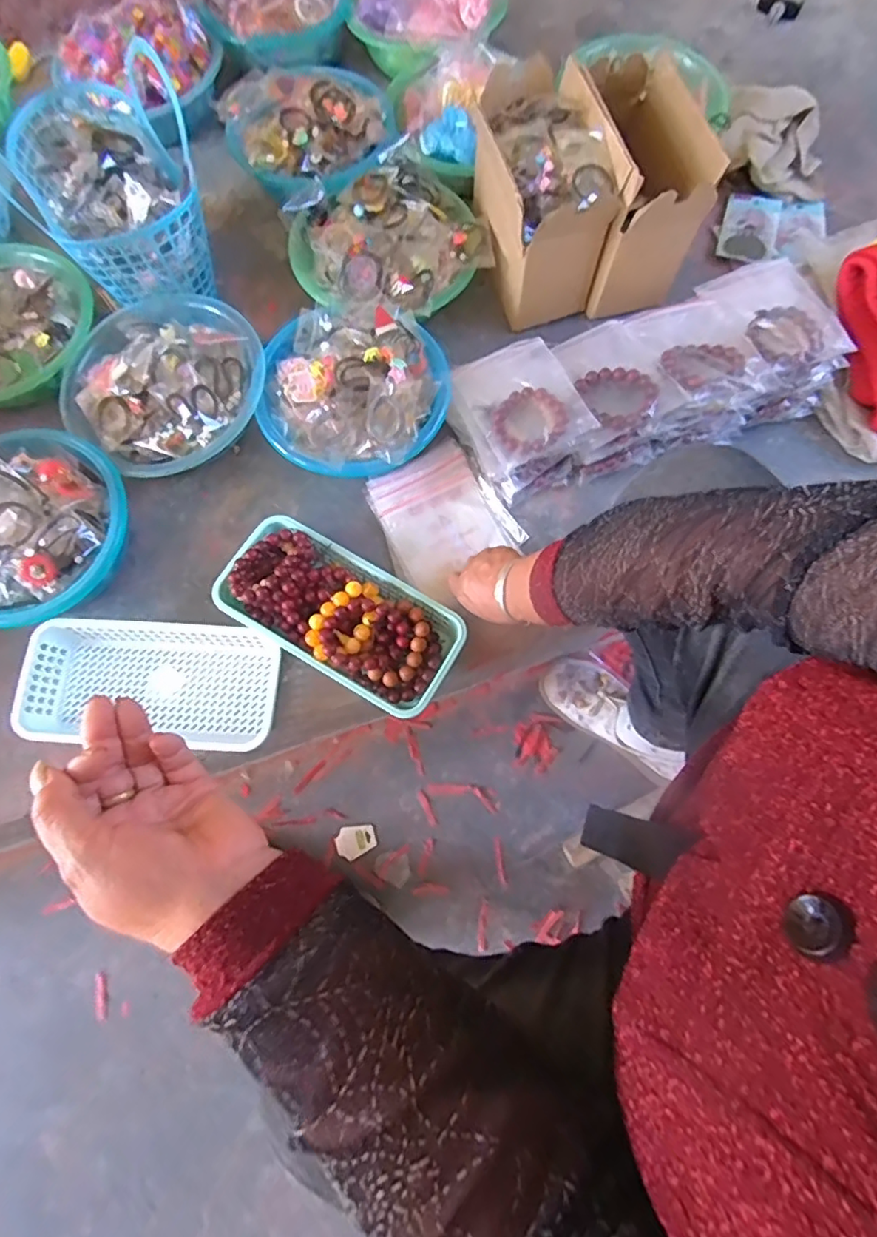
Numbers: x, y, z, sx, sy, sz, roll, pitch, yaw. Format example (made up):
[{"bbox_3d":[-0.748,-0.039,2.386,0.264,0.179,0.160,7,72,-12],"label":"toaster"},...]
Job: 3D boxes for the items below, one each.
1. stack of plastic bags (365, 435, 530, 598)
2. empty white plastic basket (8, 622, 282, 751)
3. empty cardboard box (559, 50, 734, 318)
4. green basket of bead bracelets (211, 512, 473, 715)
[{"bbox_3d":[0.002,-0.122,0.677,0.146,0.030,0.157,-35,77,-9],"label":"stack of plastic bags"},{"bbox_3d":[-0.310,0.074,0.616,0.267,0.043,0.132,3,74,1],"label":"empty white plastic basket"},{"bbox_3d":[0.232,-0.532,0.712,0.115,0.195,0.227,-17,74,-5],"label":"empty cardboard box"},{"bbox_3d":[-0.109,-0.005,0.617,0.263,0.062,0.126,29,76,8],"label":"green basket of bead bracelets"}]

